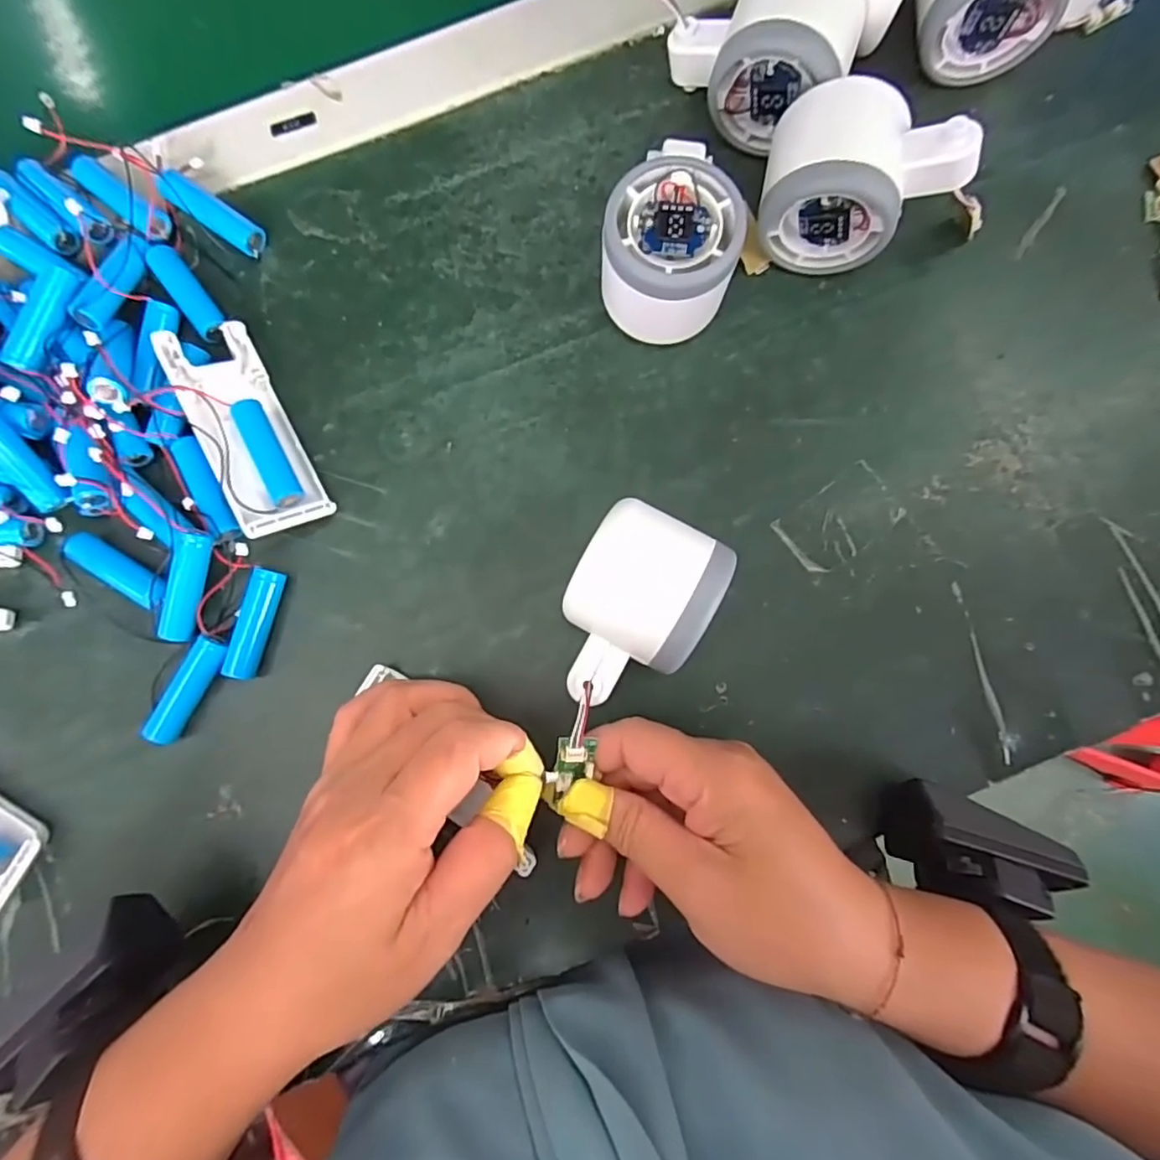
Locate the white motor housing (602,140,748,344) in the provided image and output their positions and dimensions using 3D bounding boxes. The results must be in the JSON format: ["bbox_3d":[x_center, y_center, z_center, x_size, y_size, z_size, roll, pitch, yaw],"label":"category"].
[{"bbox_3d":[0.041,-0.146,0.275,0.057,0.053,0.060,0,84,1],"label":"white motor housing"}]

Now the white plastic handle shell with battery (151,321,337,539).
[{"bbox_3d":[-0.155,-0.069,0.282,0.040,0.020,0.103,-26,83,-31],"label":"white plastic handle shell with battery"}]

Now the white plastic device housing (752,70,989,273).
[{"bbox_3d":[0.125,-0.180,0.274,0.081,0.059,0.054,11,85,2],"label":"white plastic device housing"}]

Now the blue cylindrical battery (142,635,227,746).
[{"bbox_3d":[-0.177,0.050,0.274,0.013,0.013,0.050,27,85,3],"label":"blue cylindrical battery"}]

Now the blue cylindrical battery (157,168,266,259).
[{"bbox_3d":[-0.178,-0.177,0.293,0.048,0.014,0.017,33,86,-13],"label":"blue cylindrical battery"}]

